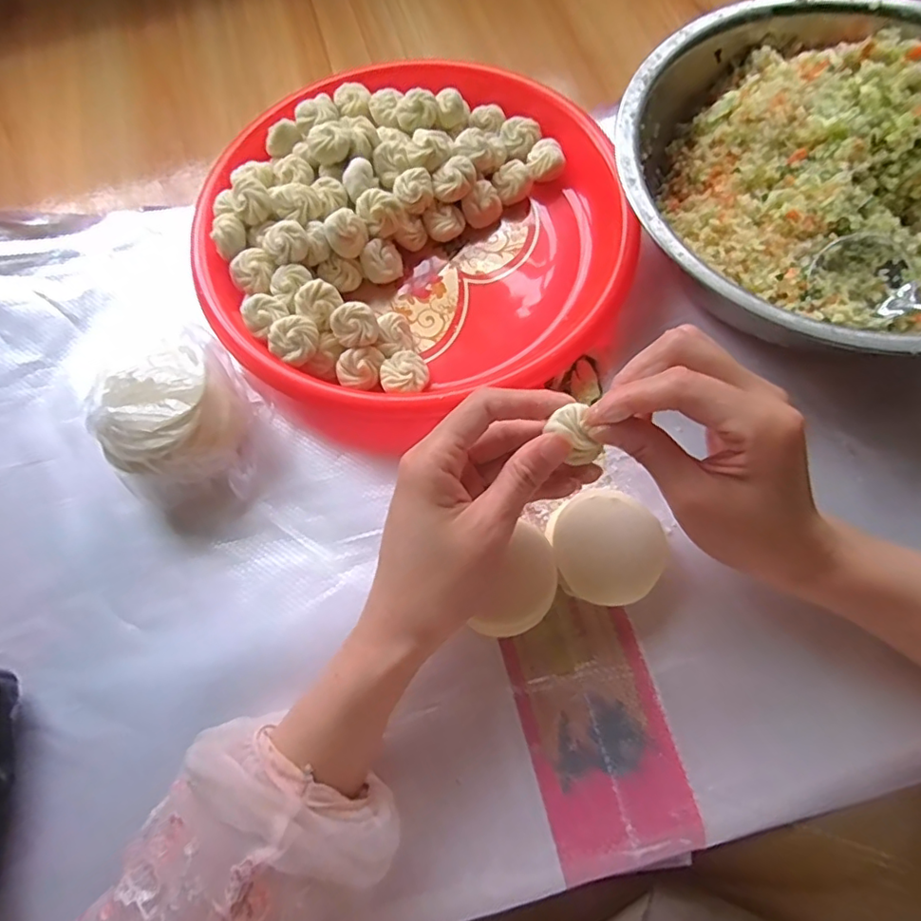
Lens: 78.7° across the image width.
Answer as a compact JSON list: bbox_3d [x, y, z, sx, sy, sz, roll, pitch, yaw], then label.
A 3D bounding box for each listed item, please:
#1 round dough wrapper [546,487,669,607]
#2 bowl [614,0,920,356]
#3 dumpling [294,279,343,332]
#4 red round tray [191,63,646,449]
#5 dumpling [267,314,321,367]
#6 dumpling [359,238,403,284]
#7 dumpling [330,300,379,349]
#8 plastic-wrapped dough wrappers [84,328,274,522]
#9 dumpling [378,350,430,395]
[{"bbox_3d":[0.083,0.048,0.314,0.063,0.005,0.062,1,72,-4],"label":"round dough wrapper"},{"bbox_3d":[0.240,-0.176,0.369,0.267,0.081,0.271,-1,68,2],"label":"bowl"},{"bbox_3d":[-0.091,-0.101,0.359,0.024,0.016,0.029,23,72,10],"label":"dumpling"},{"bbox_3d":[-0.031,-0.163,0.390,0.287,0.052,0.275,-1,68,2],"label":"red round tray"},{"bbox_3d":[-0.104,-0.075,0.352,0.026,0.016,0.030,35,75,14],"label":"dumpling"},{"bbox_3d":[-0.055,-0.139,0.392,0.028,0.025,0.022,-23,69,-7],"label":"dumpling"},{"bbox_3d":[-0.067,-0.084,0.356,0.027,0.019,0.025,-20,69,-5],"label":"dumpling"},{"bbox_3d":[-0.167,-0.024,0.339,0.084,0.058,0.089,-1,68,2],"label":"plastic-wrapped dough wrappers"},{"bbox_3d":[-0.035,-0.053,0.363,0.031,0.020,0.030,-1,68,2],"label":"dumpling"}]

